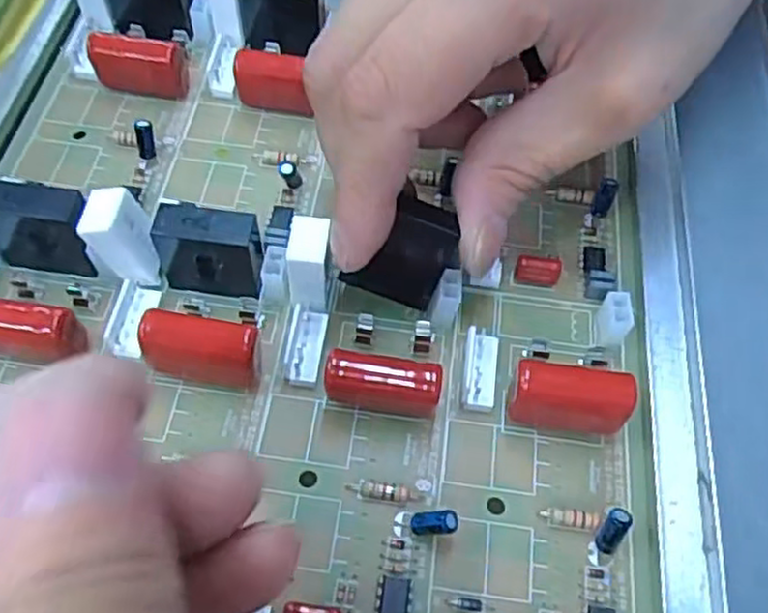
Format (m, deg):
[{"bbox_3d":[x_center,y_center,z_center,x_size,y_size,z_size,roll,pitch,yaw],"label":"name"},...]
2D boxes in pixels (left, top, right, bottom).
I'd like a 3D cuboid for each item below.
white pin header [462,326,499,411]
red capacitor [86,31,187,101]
[{"bbox_3d":[0.025,0.016,0.185,0.008,0.004,0.021,6,60,2],"label":"white pin header"},{"bbox_3d":[-0.075,-0.074,0.225,0.028,0.020,0.007,8,59,2],"label":"red capacitor"}]

